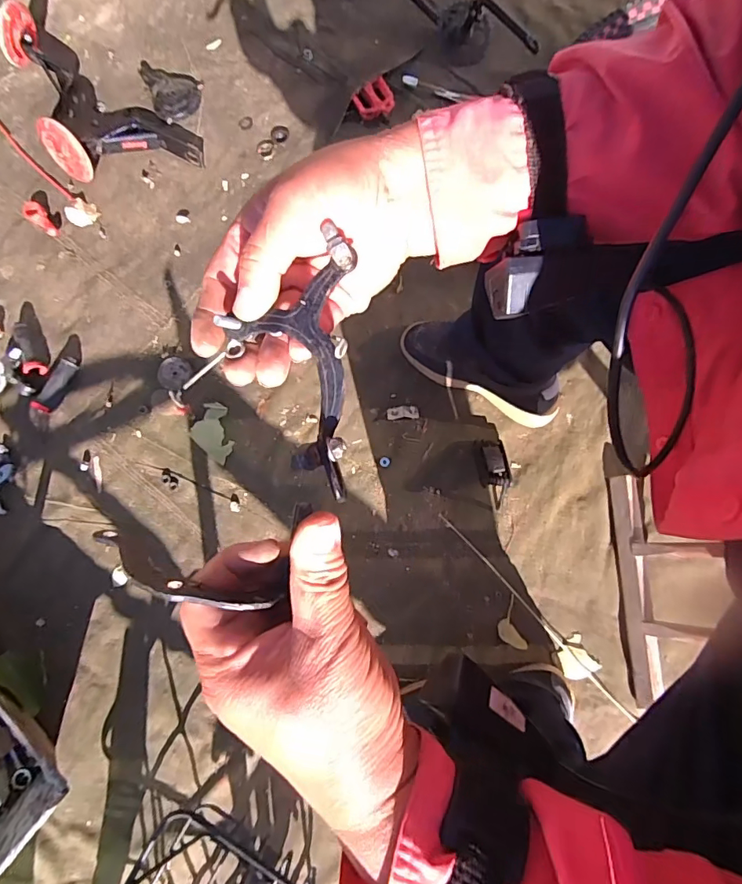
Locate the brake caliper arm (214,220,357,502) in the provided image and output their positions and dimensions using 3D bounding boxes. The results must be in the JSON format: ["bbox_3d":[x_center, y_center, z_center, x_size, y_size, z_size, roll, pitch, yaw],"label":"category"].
[{"bbox_3d":[-0.041,-0.037,0.246,0.066,0.032,0.128,-3,87,-3],"label":"brake caliper arm"}]

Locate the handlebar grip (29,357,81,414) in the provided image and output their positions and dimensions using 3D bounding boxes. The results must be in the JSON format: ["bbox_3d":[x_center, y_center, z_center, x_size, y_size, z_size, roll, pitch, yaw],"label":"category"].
[{"bbox_3d":[-0.542,-0.100,0.825,0.032,0.023,0.104,24,76,4],"label":"handlebar grip"}]

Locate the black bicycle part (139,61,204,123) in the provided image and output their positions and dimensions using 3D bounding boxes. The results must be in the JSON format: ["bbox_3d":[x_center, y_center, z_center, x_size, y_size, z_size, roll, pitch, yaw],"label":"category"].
[{"bbox_3d":[-0.404,-0.728,0.980,0.103,0.026,0.168,-24,75,-3],"label":"black bicycle part"}]

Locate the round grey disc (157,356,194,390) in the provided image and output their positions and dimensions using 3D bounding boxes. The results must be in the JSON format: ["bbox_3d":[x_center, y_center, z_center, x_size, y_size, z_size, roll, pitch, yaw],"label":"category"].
[{"bbox_3d":[-0.342,-0.122,0.831,0.056,0.008,0.055,0,76,-2],"label":"round grey disc"}]

